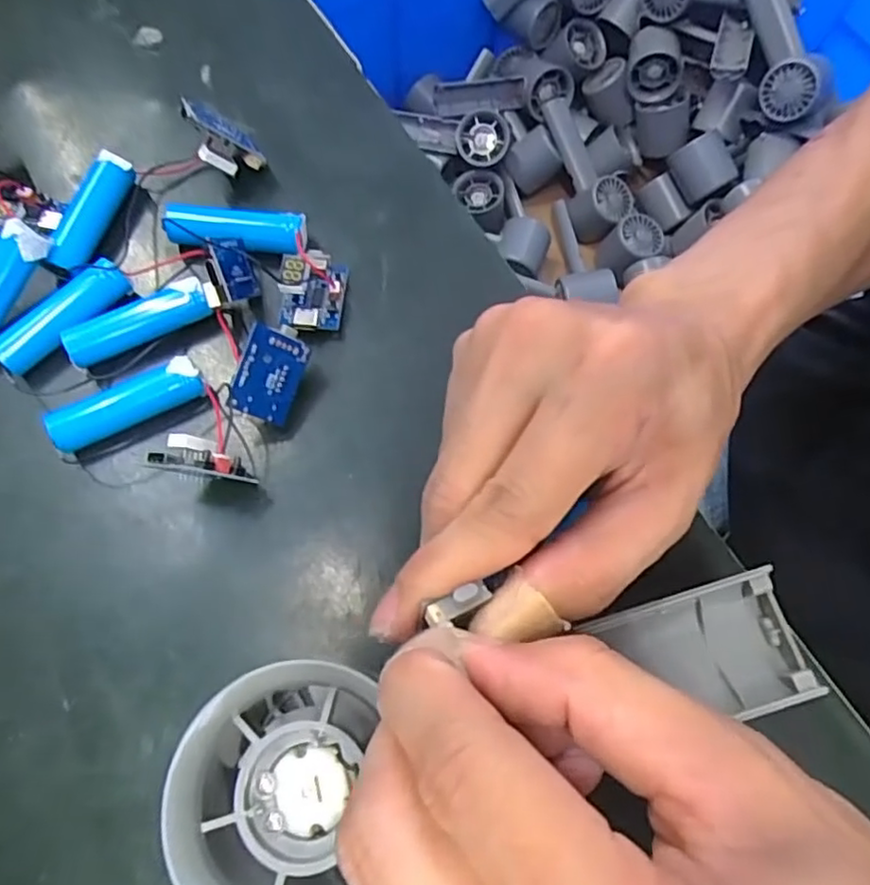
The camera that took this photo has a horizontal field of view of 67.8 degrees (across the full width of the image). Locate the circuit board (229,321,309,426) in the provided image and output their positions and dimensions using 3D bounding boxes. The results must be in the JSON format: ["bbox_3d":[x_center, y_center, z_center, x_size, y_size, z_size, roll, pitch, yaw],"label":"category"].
[{"bbox_3d":[-0.055,-0.023,0.215,0.021,0.004,0.029,19,89,-33],"label":"circuit board"}]

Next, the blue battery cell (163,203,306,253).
[{"bbox_3d":[-0.075,-0.079,0.244,0.052,0.013,0.013,4,69,-1],"label":"blue battery cell"}]

